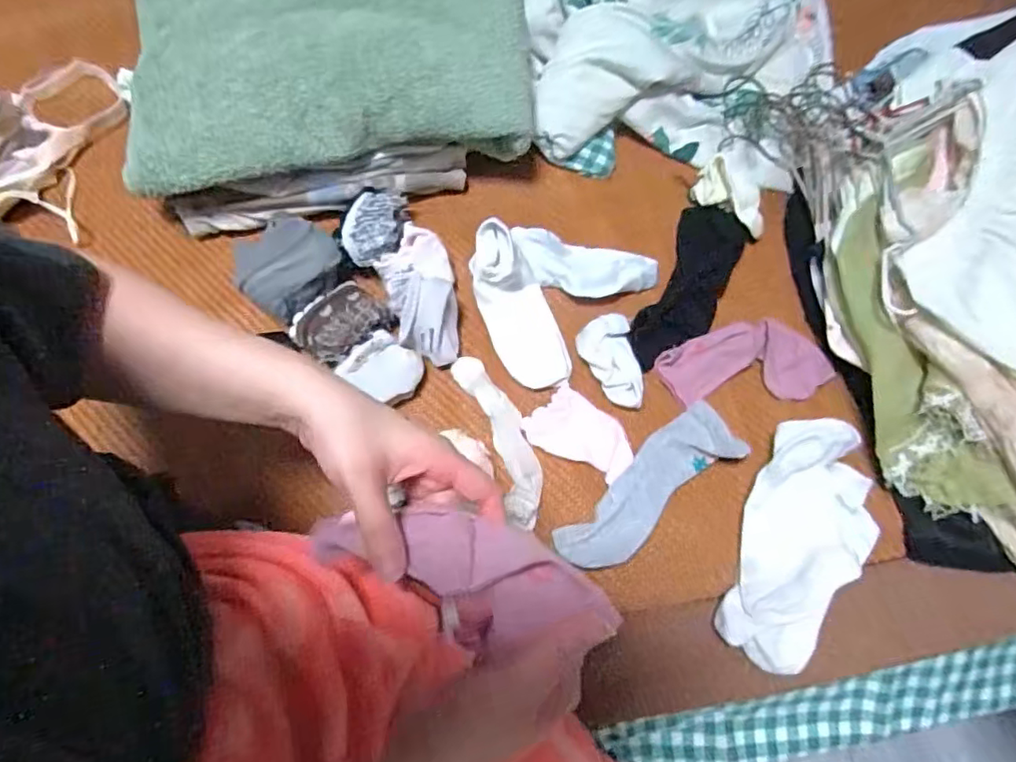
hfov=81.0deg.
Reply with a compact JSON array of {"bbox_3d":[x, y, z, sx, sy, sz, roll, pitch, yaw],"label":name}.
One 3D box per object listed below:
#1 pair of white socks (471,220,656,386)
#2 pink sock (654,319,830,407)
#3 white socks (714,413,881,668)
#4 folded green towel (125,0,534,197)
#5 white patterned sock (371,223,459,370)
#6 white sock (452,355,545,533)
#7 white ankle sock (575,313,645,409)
[{"bbox_3d":[0.043,-0.101,0.581,0.139,0.063,0.182,40,74,14],"label":"pair of white socks"},{"bbox_3d":[0.227,-0.018,0.577,0.158,0.021,0.075,-5,69,-2],"label":"pink sock"},{"bbox_3d":[0.243,0.133,0.489,0.096,0.059,0.195,25,71,9],"label":"white socks"},{"bbox_3d":[-0.186,-0.390,0.623,0.396,0.071,0.387,-7,69,-3],"label":"folded green towel"},{"bbox_3d":[-0.084,-0.086,0.572,0.065,0.051,0.131,-16,70,-6],"label":"white patterned sock"},{"bbox_3d":[-0.005,0.051,0.545,0.043,0.018,0.165,-20,70,-8],"label":"white sock"},{"bbox_3d":[0.098,-0.018,0.568,0.049,0.027,0.089,-14,70,-6],"label":"white ankle sock"}]

